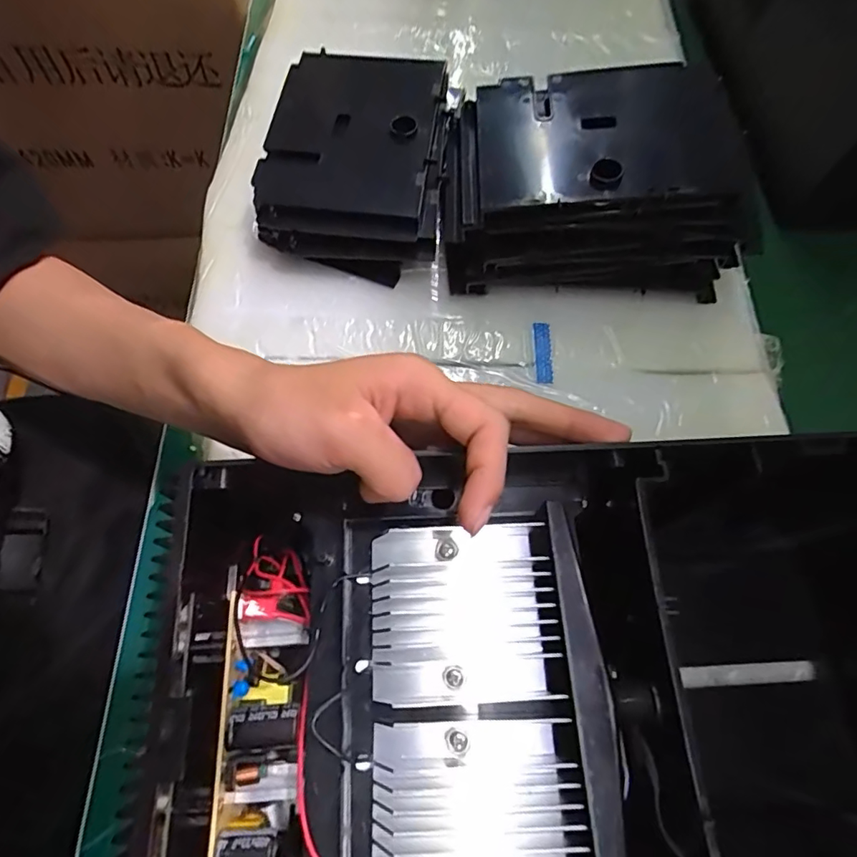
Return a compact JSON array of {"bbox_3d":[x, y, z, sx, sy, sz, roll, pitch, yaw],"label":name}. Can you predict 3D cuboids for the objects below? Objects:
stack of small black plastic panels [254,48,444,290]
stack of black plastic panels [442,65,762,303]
[{"bbox_3d":[-0.057,-0.215,0.410,0.138,0.053,0.199,5,69,-3],"label":"stack of small black plastic panels"},{"bbox_3d":[0.116,-0.176,0.385,0.204,0.096,0.144,2,69,-4],"label":"stack of black plastic panels"}]

